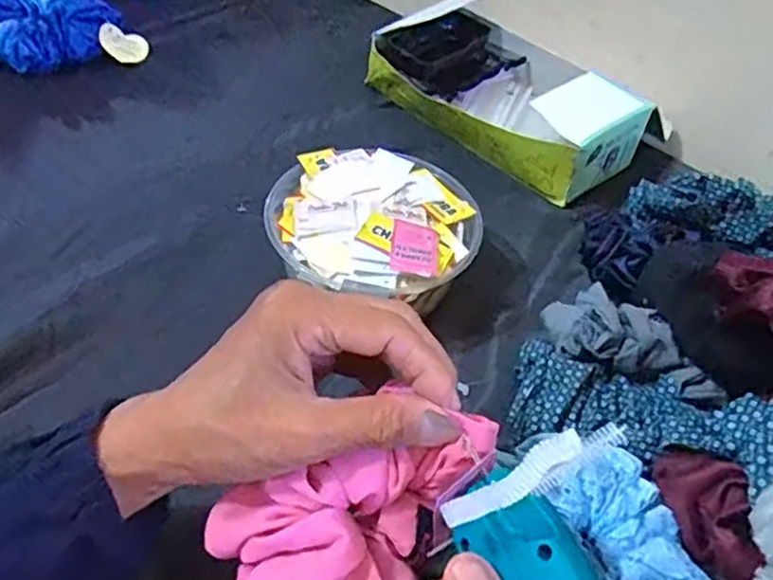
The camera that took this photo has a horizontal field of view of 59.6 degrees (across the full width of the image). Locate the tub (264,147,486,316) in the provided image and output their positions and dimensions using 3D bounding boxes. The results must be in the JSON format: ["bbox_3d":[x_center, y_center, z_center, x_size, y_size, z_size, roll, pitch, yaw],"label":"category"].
[{"bbox_3d":[-0.009,-0.038,0.477,0.143,0.062,0.133,12,45,4],"label":"tub"}]

